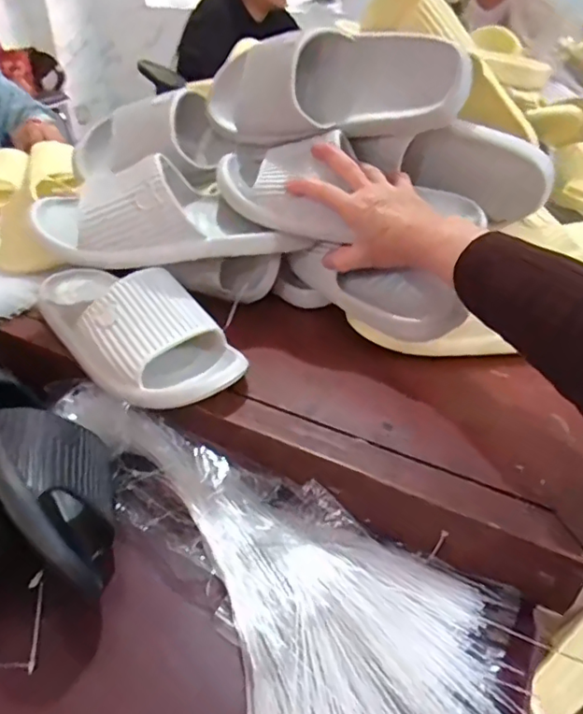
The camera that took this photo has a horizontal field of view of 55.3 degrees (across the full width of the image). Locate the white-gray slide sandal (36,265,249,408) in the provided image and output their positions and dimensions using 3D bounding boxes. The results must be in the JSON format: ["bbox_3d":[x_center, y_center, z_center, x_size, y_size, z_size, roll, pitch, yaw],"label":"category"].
[{"bbox_3d":[-0.173,-0.043,0.554,0.282,0.076,0.105,29,44,34],"label":"white-gray slide sandal"}]

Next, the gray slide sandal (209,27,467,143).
[{"bbox_3d":[0.045,-0.293,0.604,0.273,0.103,0.092,13,37,17],"label":"gray slide sandal"}]

